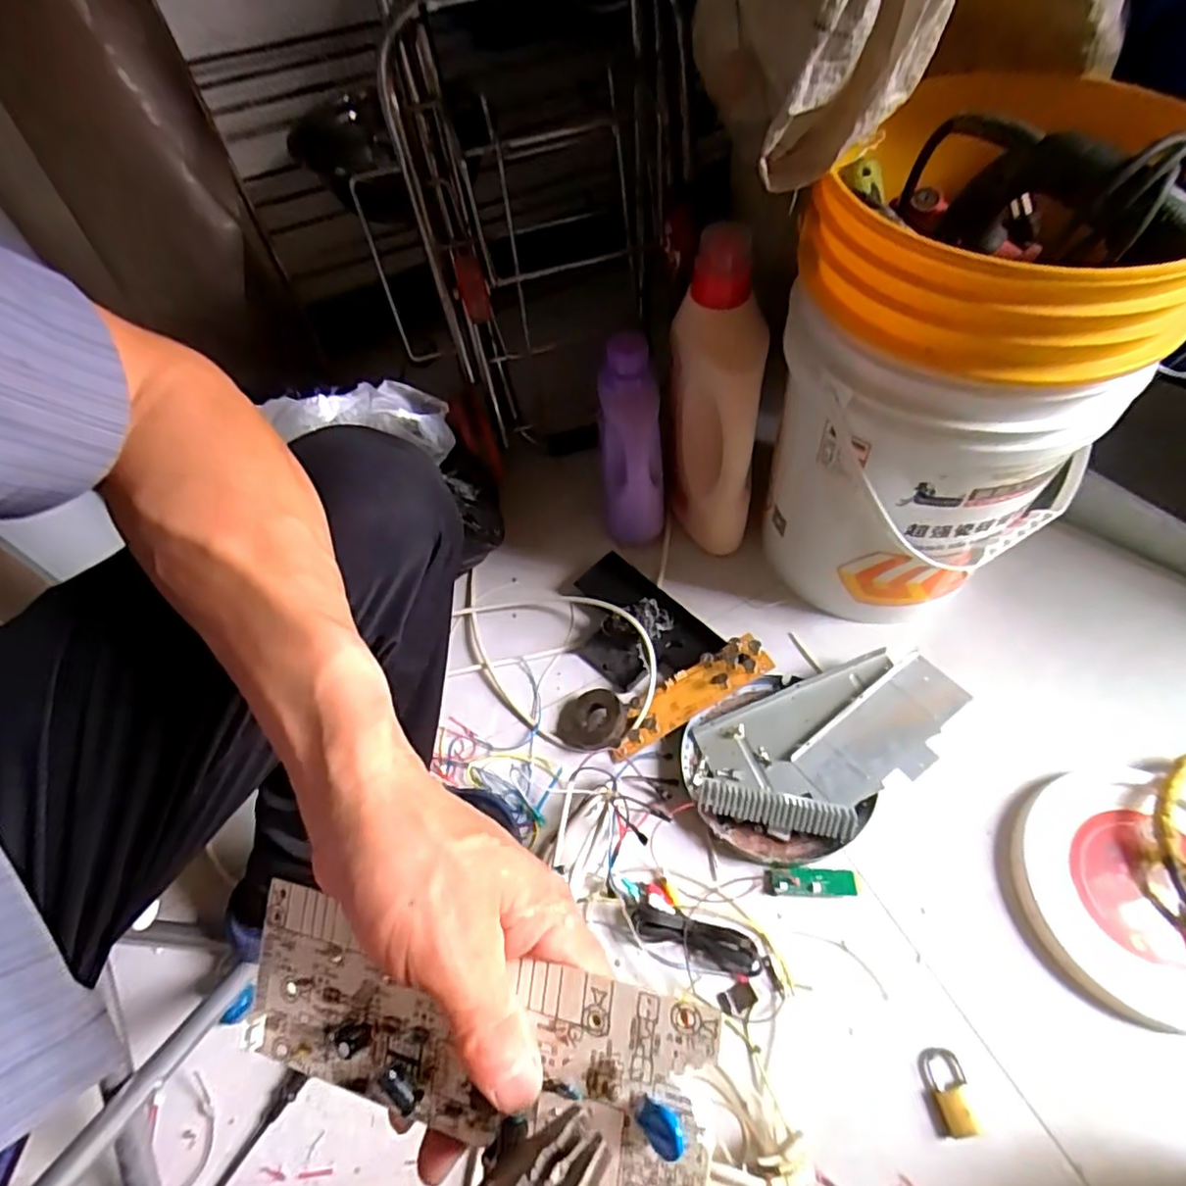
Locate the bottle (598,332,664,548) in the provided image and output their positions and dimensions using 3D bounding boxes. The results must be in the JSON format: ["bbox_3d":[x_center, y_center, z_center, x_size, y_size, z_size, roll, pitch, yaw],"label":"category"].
[{"bbox_3d":[0.046,-0.175,0.817,0.073,0.262,0.108,-5,56,1],"label":"bottle"}]

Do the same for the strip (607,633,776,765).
[{"bbox_3d":[0.104,0.117,0.743,0.203,0.015,0.057,-34,59,-2],"label":"strip"}]

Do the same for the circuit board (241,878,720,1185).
[{"bbox_3d":[-0.052,0.163,0.240,0.189,0.009,0.067,5,83,19],"label":"circuit board"}]

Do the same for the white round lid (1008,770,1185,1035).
[{"bbox_3d":[0.511,0.276,0.610,0.202,0.039,0.211,-2,56,3],"label":"white round lid"}]

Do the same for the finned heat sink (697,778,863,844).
[{"bbox_3d":[0.186,0.224,0.667,0.151,0.033,0.037,9,57,10],"label":"finned heat sink"}]

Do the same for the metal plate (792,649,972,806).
[{"bbox_3d":[0.310,0.152,0.694,0.187,0.015,0.094,-36,60,-7],"label":"metal plate"}]

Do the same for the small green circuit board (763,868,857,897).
[{"bbox_3d":[0.216,0.288,0.648,0.088,0.007,0.025,-1,56,4],"label":"small green circuit board"}]

